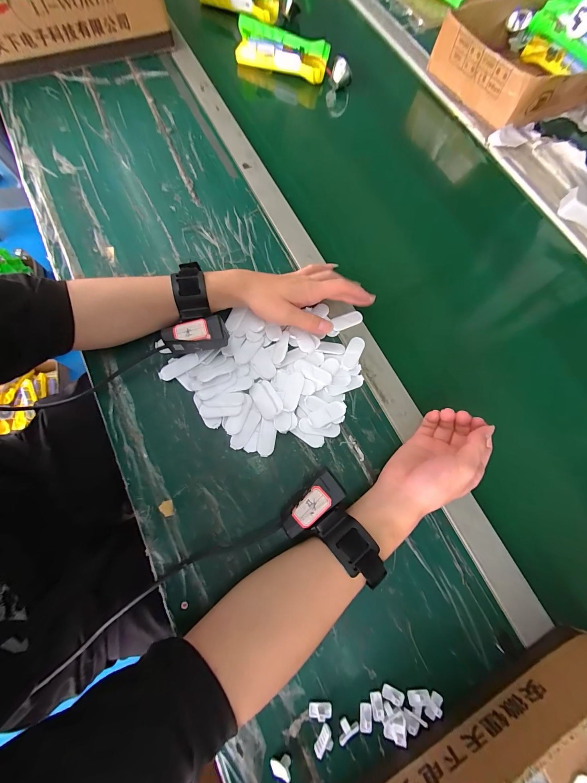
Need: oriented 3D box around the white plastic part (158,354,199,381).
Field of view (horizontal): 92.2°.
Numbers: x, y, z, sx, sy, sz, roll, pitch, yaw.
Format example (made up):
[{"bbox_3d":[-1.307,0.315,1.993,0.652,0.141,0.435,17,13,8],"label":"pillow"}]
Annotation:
[{"bbox_3d":[-0.139,-0.030,0.343,0.050,0.005,0.021,-28,77,-12],"label":"white plastic part"}]

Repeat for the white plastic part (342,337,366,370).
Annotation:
[{"bbox_3d":[0.076,-0.049,0.361,0.019,0.007,0.047,26,72,4],"label":"white plastic part"}]

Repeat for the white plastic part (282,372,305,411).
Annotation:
[{"bbox_3d":[0.000,0.000,0.334,0.020,0.008,0.050,13,72,0],"label":"white plastic part"}]

